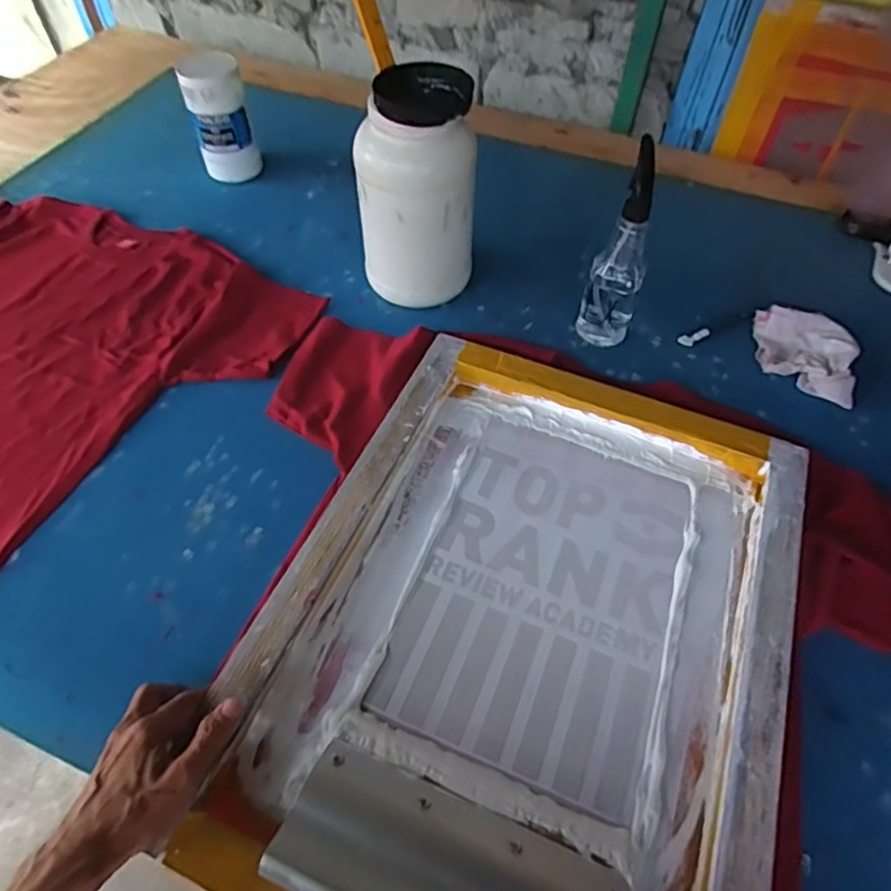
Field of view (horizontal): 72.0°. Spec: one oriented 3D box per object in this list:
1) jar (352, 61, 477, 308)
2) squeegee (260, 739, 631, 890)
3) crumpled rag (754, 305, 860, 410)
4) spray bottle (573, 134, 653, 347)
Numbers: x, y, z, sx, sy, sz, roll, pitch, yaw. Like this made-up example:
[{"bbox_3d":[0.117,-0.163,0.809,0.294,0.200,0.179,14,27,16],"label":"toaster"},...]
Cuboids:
[{"bbox_3d":[-0.035,-0.319,0.797,0.150,0.272,0.115,0,54,-1],"label":"jar"},{"bbox_3d":[0.004,0.320,0.453,0.247,0.061,0.102,19,56,13],"label":"squeegee"},{"bbox_3d":[0.473,-0.123,0.810,0.126,0.032,0.128,20,56,14],"label":"crumpled rag"},{"bbox_3d":[0.223,-0.243,0.768,0.070,0.234,0.069,16,55,11],"label":"spray bottle"}]

